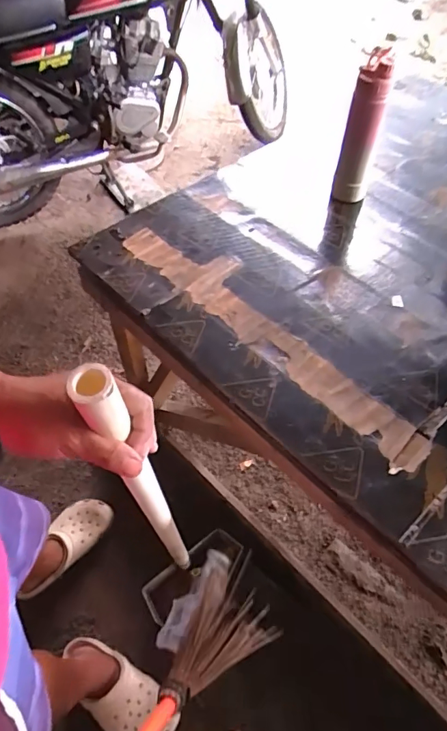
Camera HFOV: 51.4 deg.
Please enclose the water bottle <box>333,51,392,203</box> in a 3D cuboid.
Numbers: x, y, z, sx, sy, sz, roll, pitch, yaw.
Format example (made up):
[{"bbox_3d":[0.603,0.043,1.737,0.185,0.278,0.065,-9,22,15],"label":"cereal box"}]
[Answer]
[{"bbox_3d":[0.271,-0.447,0.913,0.066,0.272,0.059,11,57,9],"label":"water bottle"}]

